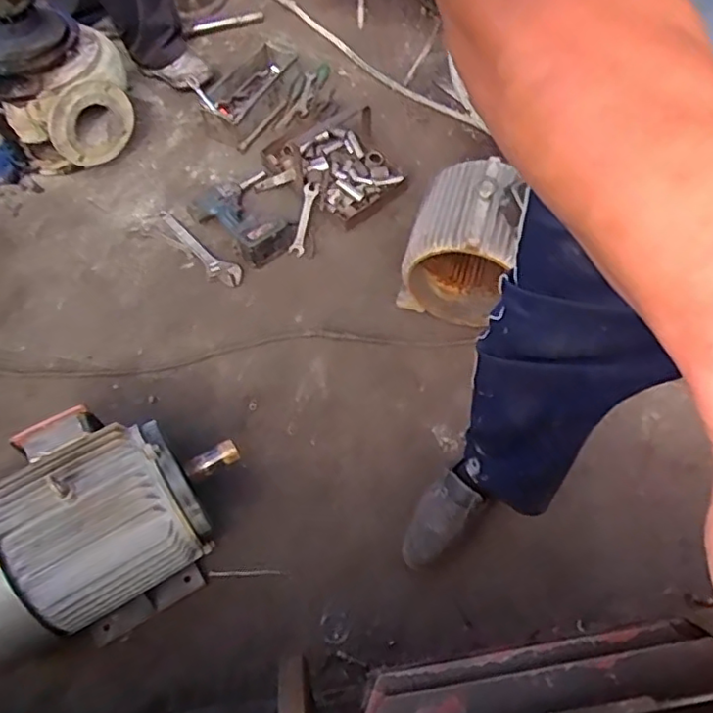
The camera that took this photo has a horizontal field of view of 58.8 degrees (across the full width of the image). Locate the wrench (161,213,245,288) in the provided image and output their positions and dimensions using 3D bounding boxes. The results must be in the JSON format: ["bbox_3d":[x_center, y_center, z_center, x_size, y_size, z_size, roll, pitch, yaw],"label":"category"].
[{"bbox_3d":[-0.369,-0.252,1.478,0.068,0.012,0.299,-41,66,-18],"label":"wrench"}]

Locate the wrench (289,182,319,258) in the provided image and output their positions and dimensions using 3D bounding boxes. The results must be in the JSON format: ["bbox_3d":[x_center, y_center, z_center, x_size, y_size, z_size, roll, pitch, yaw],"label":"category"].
[{"bbox_3d":[-0.122,-0.318,1.469,0.033,0.012,0.183,10,78,8],"label":"wrench"}]

